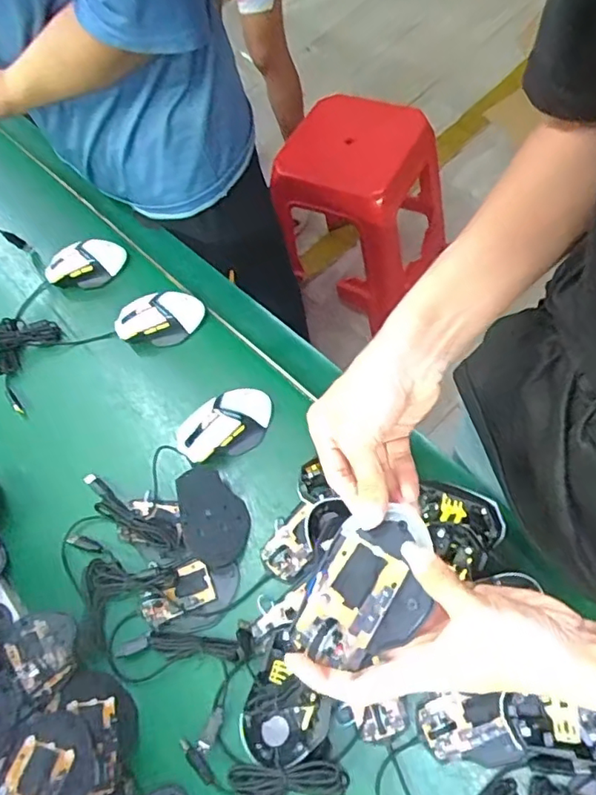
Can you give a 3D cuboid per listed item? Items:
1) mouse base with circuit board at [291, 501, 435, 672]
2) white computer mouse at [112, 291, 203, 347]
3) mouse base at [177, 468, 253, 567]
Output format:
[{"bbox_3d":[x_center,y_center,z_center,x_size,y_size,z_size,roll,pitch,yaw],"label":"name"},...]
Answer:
[{"bbox_3d":[0.048,0.119,0.356,0.070,0.019,0.103,22,62,18],"label":"mouse base with circuit board"},{"bbox_3d":[-0.187,-0.108,0.757,0.115,0.038,0.065,-17,57,-6],"label":"white computer mouse"},{"bbox_3d":[-0.095,0.131,0.627,0.073,0.016,0.113,-10,58,-33],"label":"mouse base"}]

